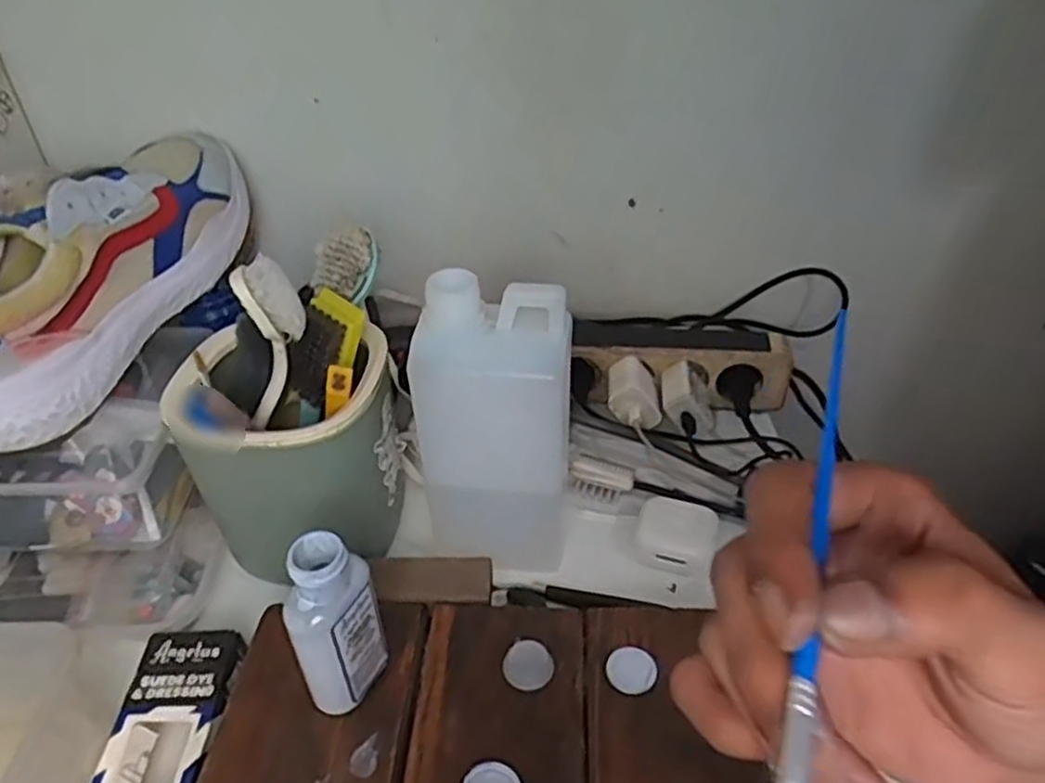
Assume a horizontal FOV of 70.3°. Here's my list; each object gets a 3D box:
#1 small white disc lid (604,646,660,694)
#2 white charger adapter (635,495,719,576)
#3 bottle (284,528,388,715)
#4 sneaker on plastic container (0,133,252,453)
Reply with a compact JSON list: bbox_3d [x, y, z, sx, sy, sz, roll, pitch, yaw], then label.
[{"bbox_3d":[0.060,0.152,0.407,0.029,0.006,0.024,27,48,30],"label":"small white disc lid"},{"bbox_3d":[0.105,0.097,0.509,0.052,0.017,0.049,12,42,16],"label":"white charger adapter"},{"bbox_3d":[-0.093,0.118,0.374,0.042,0.103,0.037,-12,41,-12],"label":"bottle"},{"bbox_3d":[-0.285,-0.091,0.502,0.099,0.096,0.290,12,42,16],"label":"sneaker on plastic container"}]

